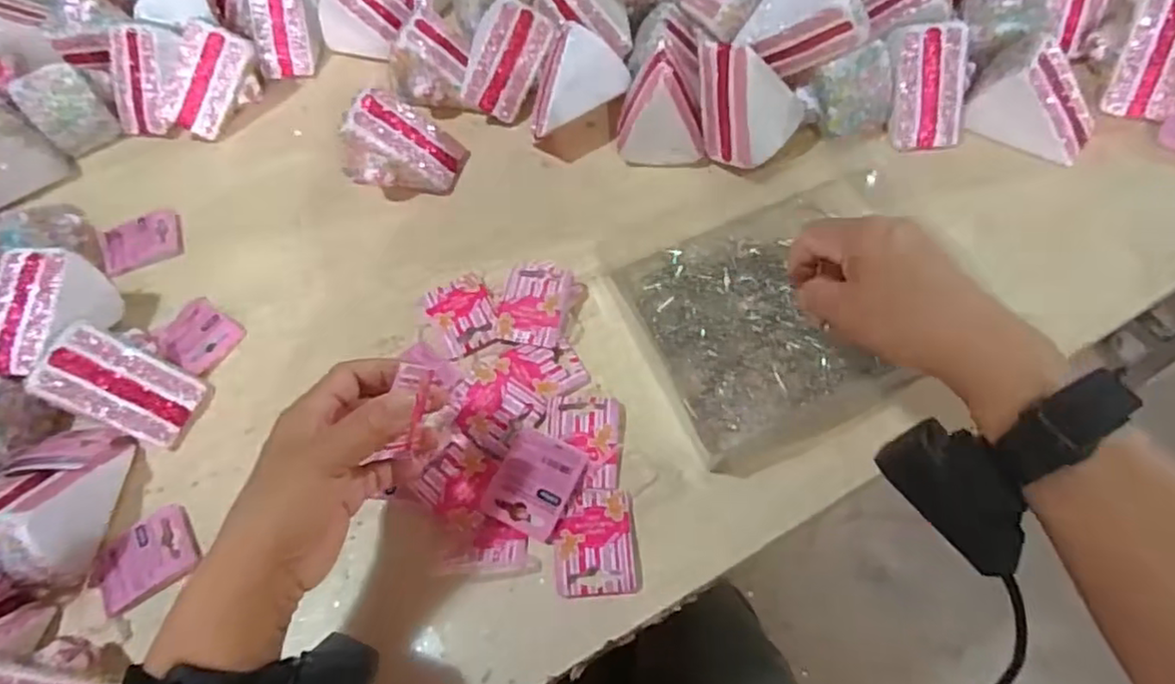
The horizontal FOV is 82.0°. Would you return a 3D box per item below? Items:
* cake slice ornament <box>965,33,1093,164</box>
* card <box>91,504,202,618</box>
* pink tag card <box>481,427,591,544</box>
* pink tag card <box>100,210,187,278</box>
[{"bbox_3d":[0.339,-0.181,0.506,0.090,0.060,0.061,30,67,19],"label":"cake slice ornament"},{"bbox_3d":[-0.261,0.127,0.400,0.054,0.006,0.044,-33,63,-18],"label":"card"},{"bbox_3d":[-0.031,0.084,0.402,0.046,0.007,0.056,26,68,2],"label":"pink tag card"},{"bbox_3d":[-0.346,-0.077,0.525,0.056,0.005,0.046,-17,70,-10],"label":"pink tag card"}]

